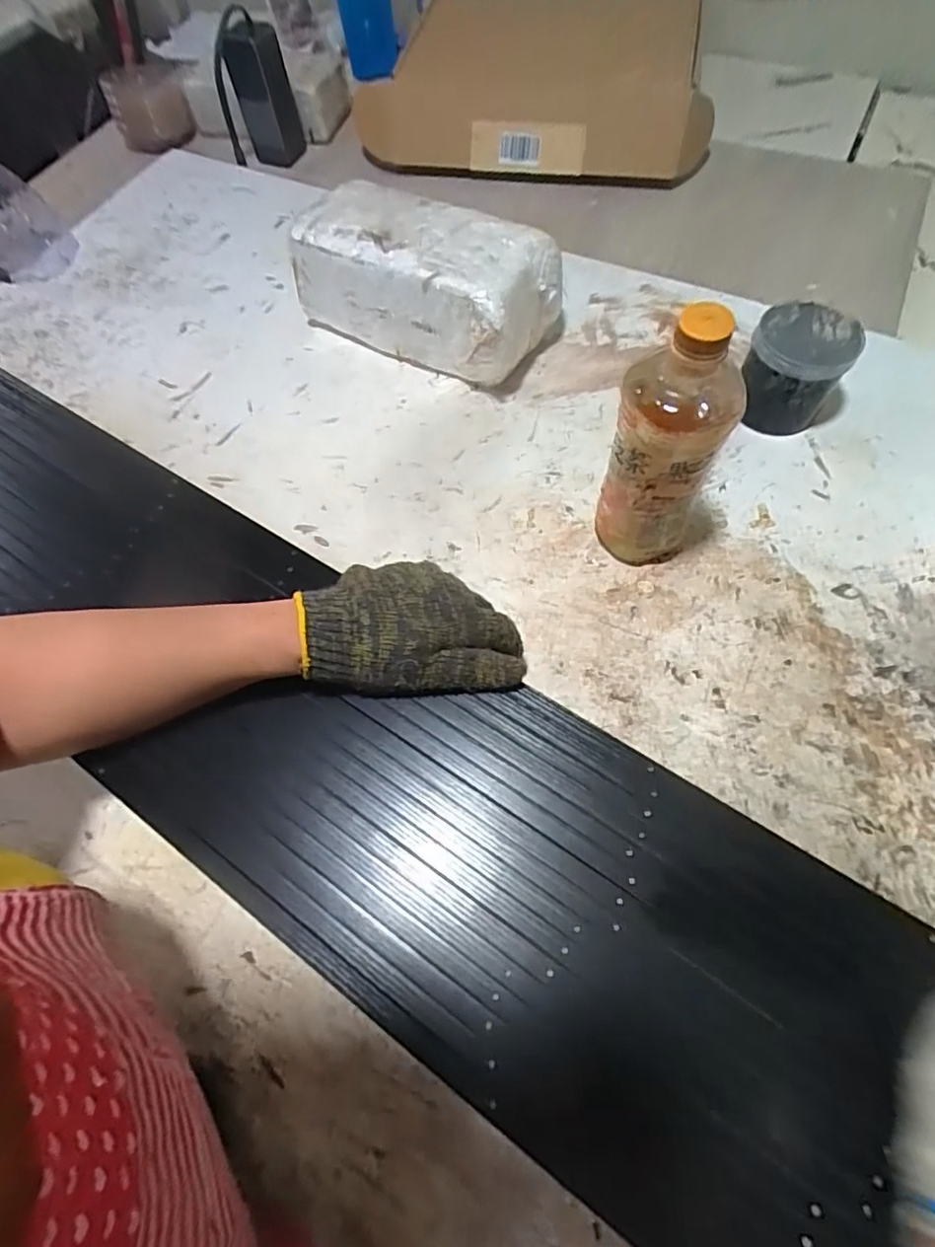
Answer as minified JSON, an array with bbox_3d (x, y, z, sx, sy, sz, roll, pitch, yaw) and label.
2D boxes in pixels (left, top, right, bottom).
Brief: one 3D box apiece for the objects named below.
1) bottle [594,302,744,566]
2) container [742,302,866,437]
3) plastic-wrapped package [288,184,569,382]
[{"bbox_3d":[0.131,-0.111,0.391,0.070,0.204,0.055,11,65,8],"label":"bottle"},{"bbox_3d":[0.282,-0.222,0.504,0.077,0.082,0.083,-1,64,2],"label":"container"},{"bbox_3d":[-0.042,-0.330,0.560,0.247,0.104,0.119,33,70,17],"label":"plastic-wrapped package"}]

